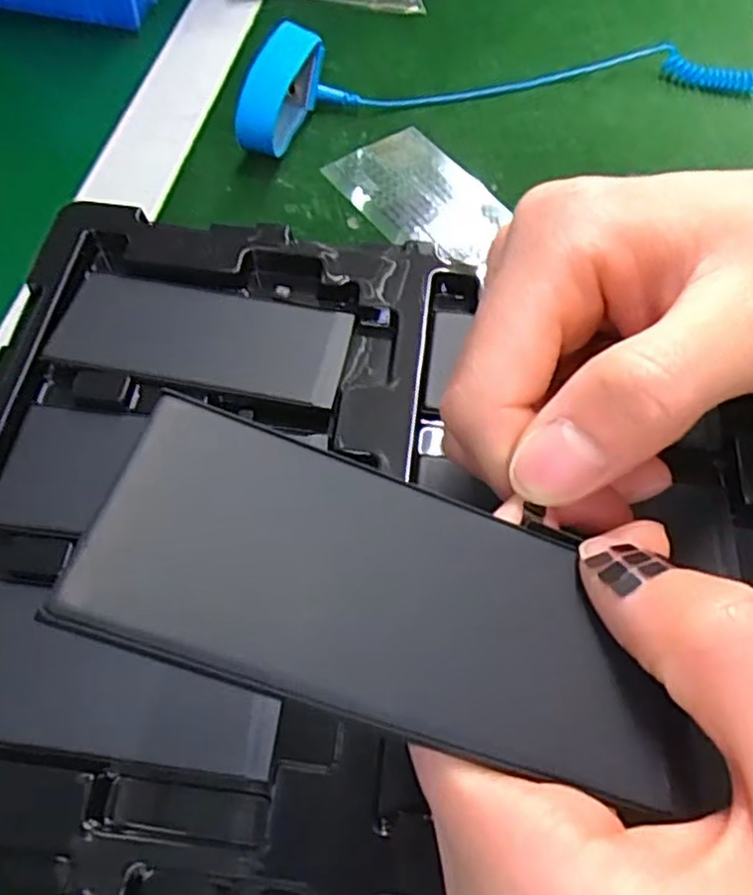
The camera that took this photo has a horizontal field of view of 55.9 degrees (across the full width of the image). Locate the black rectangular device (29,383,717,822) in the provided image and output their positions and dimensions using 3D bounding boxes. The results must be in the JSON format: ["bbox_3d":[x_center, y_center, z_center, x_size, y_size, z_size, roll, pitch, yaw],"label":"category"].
[{"bbox_3d":[0.005,0.024,0.115,0.088,0.004,0.043,19,48,-7],"label":"black rectangular device"}]

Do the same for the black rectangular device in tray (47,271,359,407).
[{"bbox_3d":[-0.064,-0.037,0.252,0.105,0.016,0.045,9,61,1],"label":"black rectangular device in tray"}]

